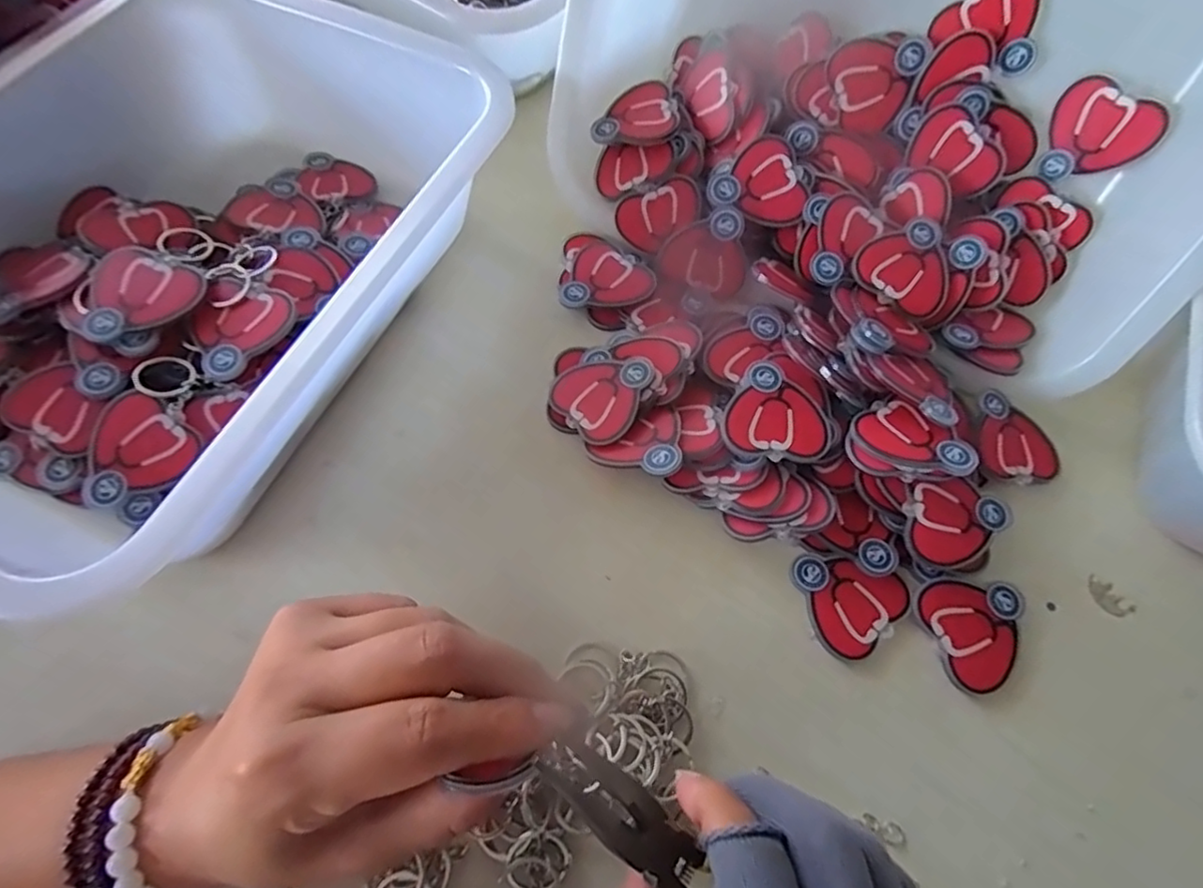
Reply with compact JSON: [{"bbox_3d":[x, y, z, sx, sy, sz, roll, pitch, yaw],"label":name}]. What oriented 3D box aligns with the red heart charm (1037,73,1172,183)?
[{"bbox_3d":[0.260,-0.161,0.328,0.049,0.048,0.004,37,44,14],"label":"red heart charm"}]

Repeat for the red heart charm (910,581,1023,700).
[{"bbox_3d":[0.177,0.085,0.290,0.049,0.004,0.050,-21,67,-11],"label":"red heart charm"}]

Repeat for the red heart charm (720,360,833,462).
[{"bbox_3d":[0.089,-0.012,0.312,0.051,0.005,0.050,31,70,10],"label":"red heart charm"}]

